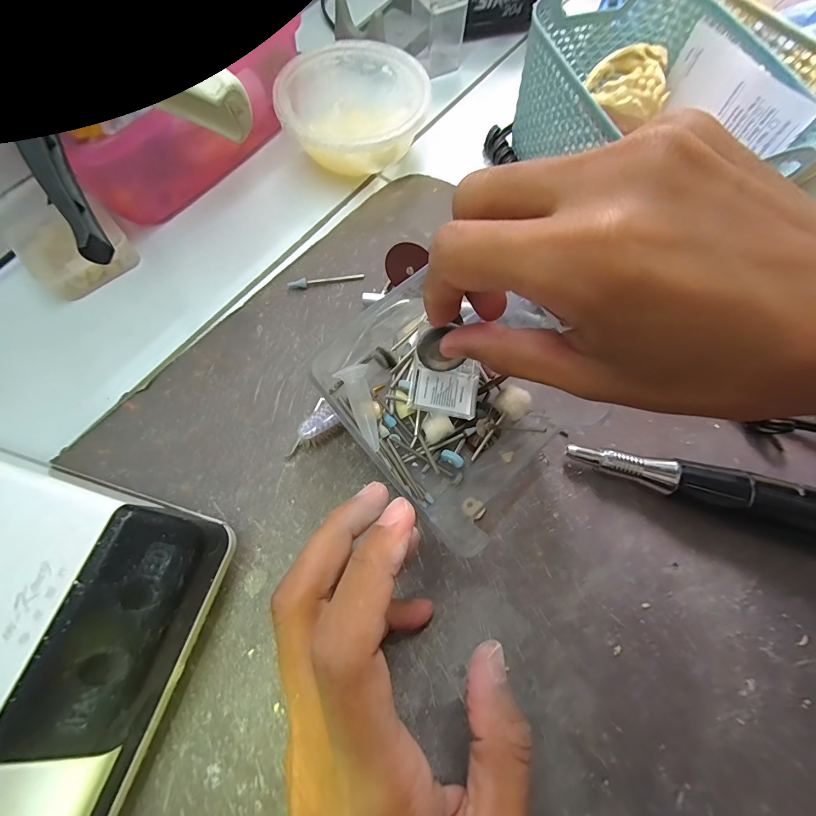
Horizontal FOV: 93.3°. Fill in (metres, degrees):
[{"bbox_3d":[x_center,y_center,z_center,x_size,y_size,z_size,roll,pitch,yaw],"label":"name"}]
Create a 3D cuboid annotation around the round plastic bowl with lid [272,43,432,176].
[{"bbox_3d":[-0.038,-0.203,0.275,0.098,0.042,0.100,1,69,-2],"label":"round plastic bowl with lid"}]

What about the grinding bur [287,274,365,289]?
[{"bbox_3d":[-0.052,-0.082,0.248,0.048,0.005,0.004,-12,70,-7],"label":"grinding bur"}]

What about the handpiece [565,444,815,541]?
[{"bbox_3d":[0.168,0.044,0.197,0.166,0.028,0.023,19,70,5],"label":"handpiece"}]

